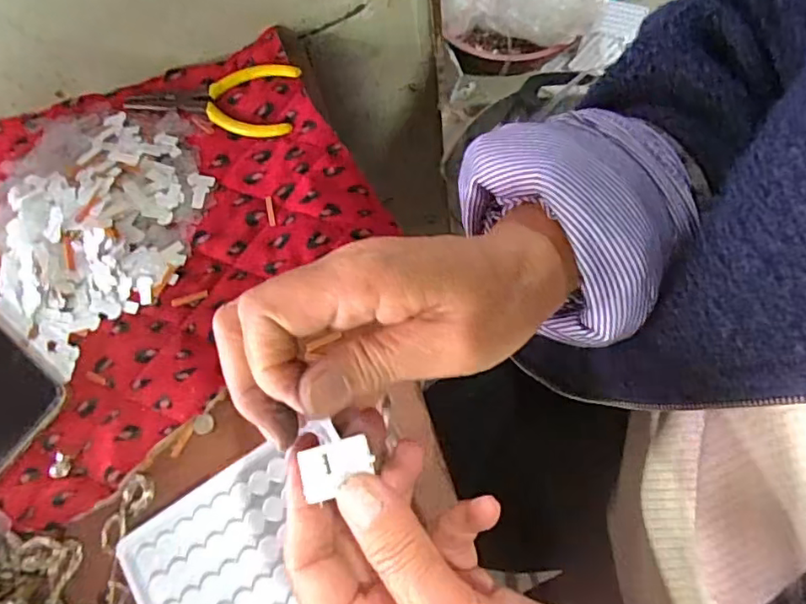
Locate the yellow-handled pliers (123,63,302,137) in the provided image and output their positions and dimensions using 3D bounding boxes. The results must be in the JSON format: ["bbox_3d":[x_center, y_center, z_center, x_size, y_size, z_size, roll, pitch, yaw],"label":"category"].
[{"bbox_3d":[-0.134,-0.140,0.403,0.121,0.009,0.055,3,69,4],"label":"yellow-handled pliers"}]

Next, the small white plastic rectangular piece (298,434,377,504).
[{"bbox_3d":[-0.025,0.061,0.218,0.027,0.004,0.018,-14,69,-3],"label":"small white plastic rectangular piece"}]

